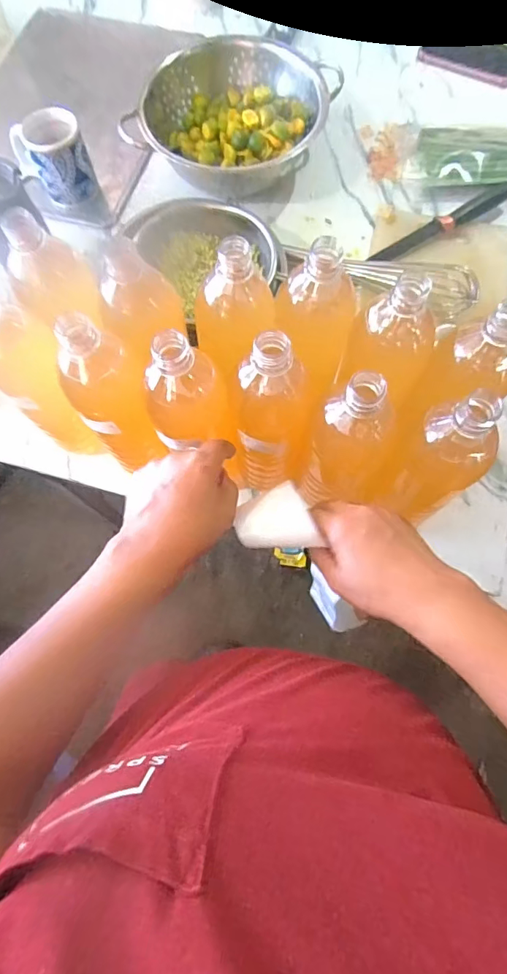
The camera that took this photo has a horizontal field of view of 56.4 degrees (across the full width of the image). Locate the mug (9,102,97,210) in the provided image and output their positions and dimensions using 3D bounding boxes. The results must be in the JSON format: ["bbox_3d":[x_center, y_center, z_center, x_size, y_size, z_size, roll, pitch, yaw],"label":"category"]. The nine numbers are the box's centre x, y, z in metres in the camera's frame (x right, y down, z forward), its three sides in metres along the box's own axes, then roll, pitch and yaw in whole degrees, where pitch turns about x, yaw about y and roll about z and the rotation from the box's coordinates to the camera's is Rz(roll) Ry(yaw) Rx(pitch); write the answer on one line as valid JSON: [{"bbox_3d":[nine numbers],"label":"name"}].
[{"bbox_3d":[-0.292,-0.474,0.705,0.102,0.109,0.088,-23,73,-6],"label":"mug"}]

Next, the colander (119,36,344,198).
[{"bbox_3d":[-0.027,-0.552,0.721,0.258,0.105,0.242,25,74,9],"label":"colander"}]

